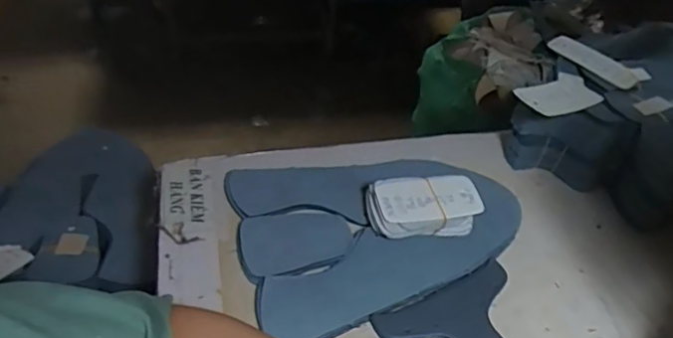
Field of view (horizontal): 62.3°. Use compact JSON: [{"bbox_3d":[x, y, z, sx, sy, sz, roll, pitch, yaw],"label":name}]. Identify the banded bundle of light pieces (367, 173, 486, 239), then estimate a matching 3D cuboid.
[{"bbox_3d":[0.087,0.036,0.556,0.113,0.034,0.061,-8,43,-14],"label":"banded bundle of light pieces"}]

